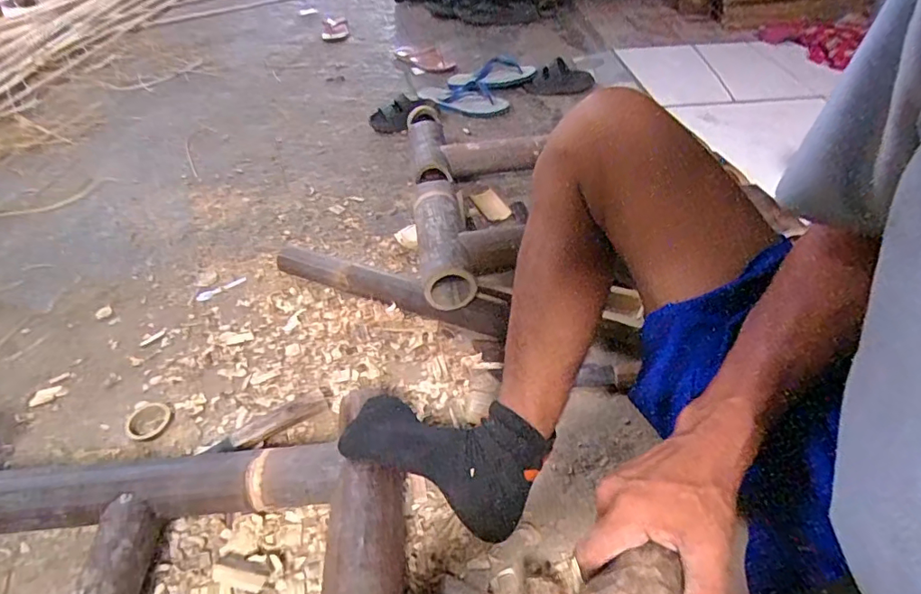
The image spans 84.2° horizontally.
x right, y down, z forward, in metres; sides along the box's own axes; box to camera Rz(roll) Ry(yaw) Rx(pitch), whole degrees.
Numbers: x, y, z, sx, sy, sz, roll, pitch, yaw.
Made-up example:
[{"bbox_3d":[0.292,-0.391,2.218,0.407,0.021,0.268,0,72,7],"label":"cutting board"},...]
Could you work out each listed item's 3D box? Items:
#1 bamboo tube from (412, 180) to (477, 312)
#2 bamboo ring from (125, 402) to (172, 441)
[{"bbox_3d":[-0.034,-0.107,0.847,0.078,0.065,0.288,-7,45,-6],"label":"bamboo tube"},{"bbox_3d":[-0.431,0.171,0.705,0.056,0.007,0.057,0,45,0],"label":"bamboo ring"}]

